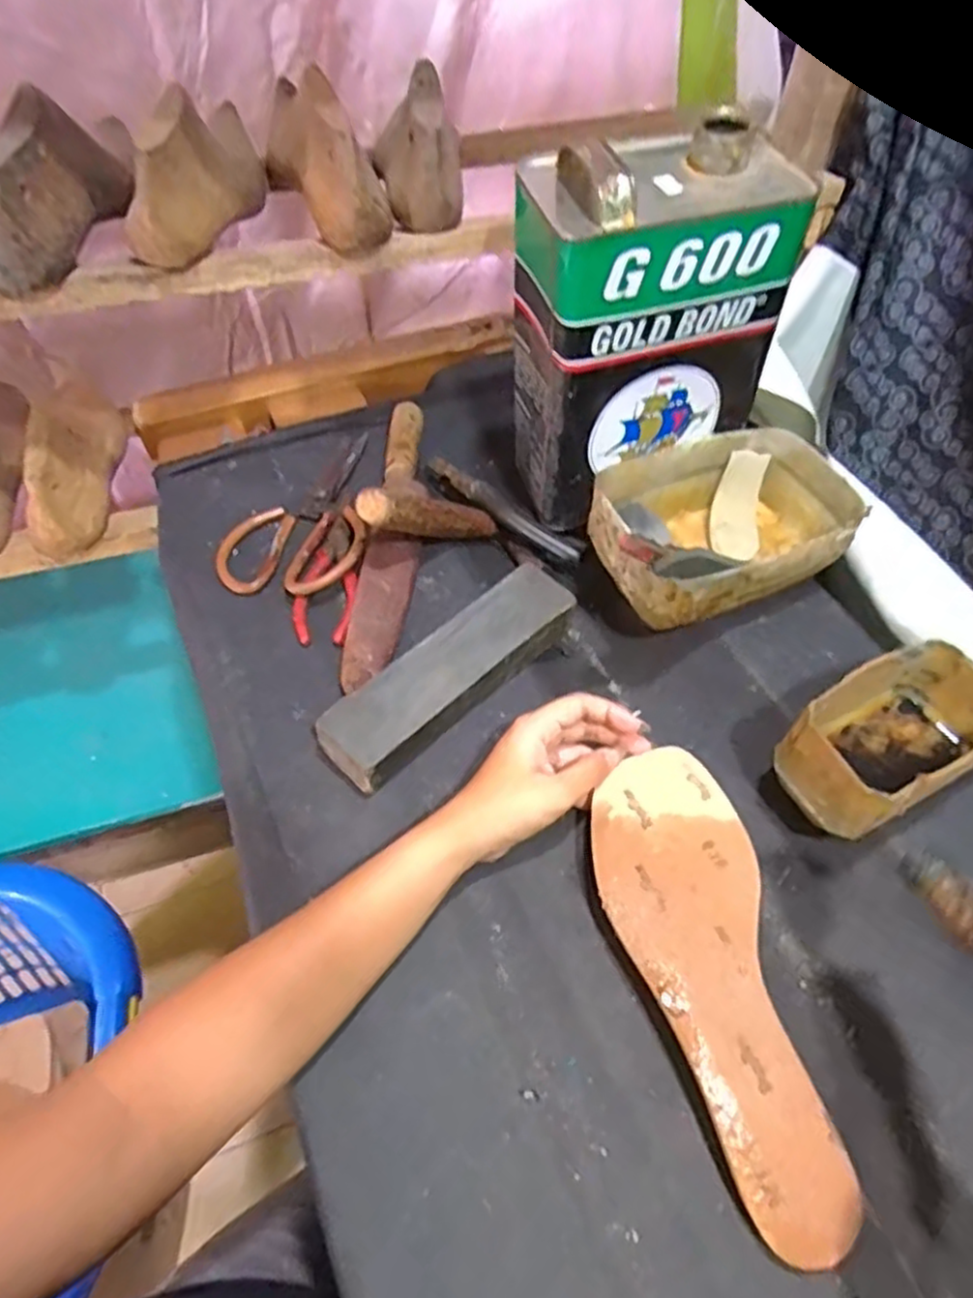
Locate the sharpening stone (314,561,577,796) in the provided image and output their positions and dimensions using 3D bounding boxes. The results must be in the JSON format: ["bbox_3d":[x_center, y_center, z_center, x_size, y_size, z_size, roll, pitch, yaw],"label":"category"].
[{"bbox_3d":[-0.023,0.012,0.482,0.195,0.029,0.052,-36,62,-28],"label":"sharpening stone"}]

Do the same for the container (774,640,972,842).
[{"bbox_3d":[0.246,0.056,0.441,0.129,0.064,0.073,-23,57,-20],"label":"container"}]

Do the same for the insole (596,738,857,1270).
[{"bbox_3d":[0.111,0.164,0.370,0.081,0.015,0.235,-8,58,-4],"label":"insole"}]

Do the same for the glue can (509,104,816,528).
[{"bbox_3d":[0.107,-0.220,0.524,0.163,0.236,0.108,-13,54,-14],"label":"glue can"}]

